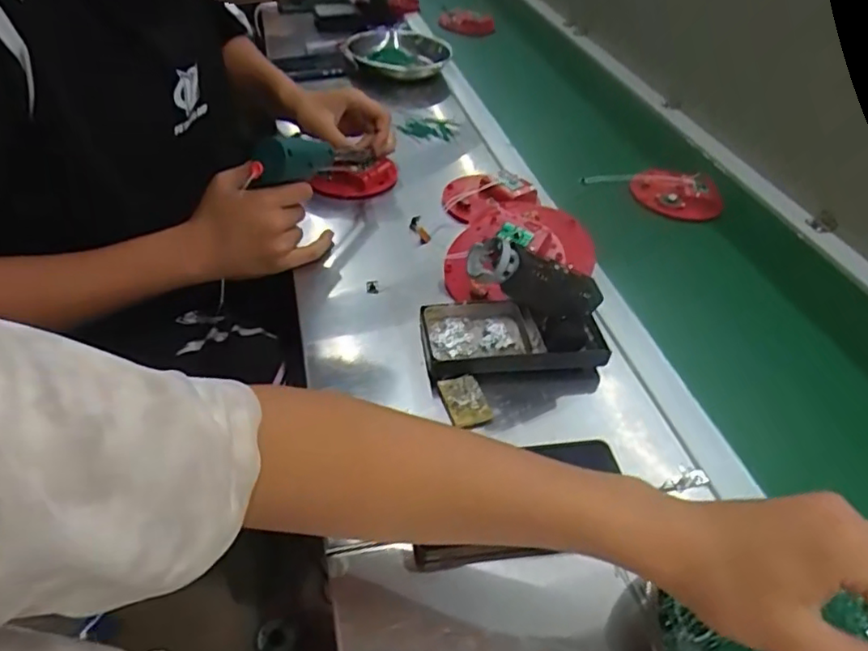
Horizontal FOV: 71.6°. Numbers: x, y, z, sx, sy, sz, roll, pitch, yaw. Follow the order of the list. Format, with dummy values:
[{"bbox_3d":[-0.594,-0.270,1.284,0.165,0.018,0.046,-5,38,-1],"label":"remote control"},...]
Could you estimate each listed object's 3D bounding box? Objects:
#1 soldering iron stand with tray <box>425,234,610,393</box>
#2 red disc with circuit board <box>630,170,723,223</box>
[{"bbox_3d":[0.075,-0.020,0.534,0.162,0.108,0.080,-5,43,-12],"label":"soldering iron stand with tray"},{"bbox_3d":[0.332,-0.183,0.823,0.117,0.028,0.076,21,81,21],"label":"red disc with circuit board"}]

